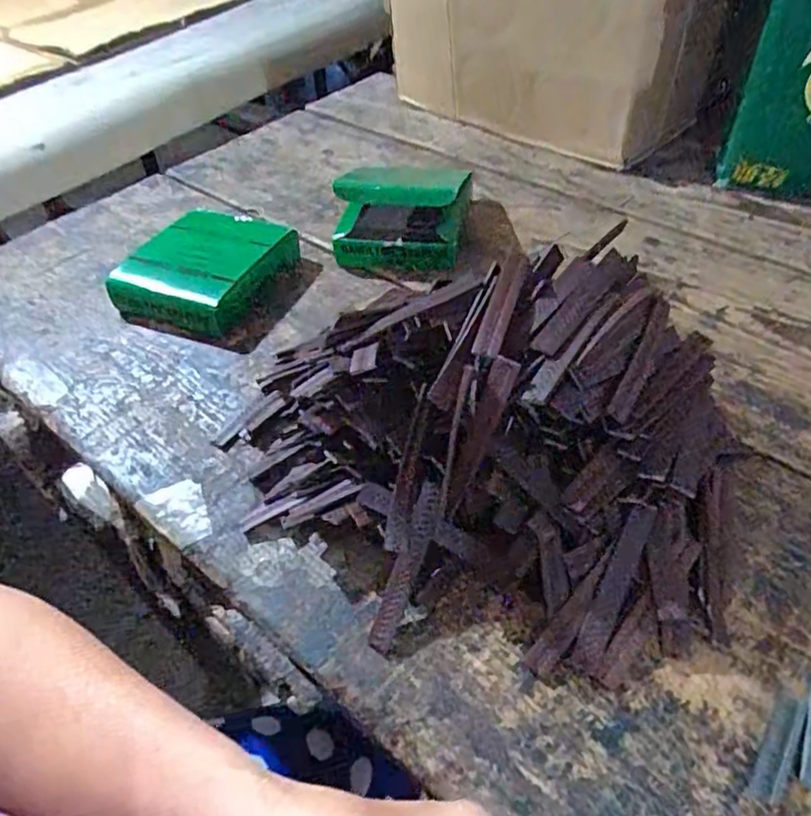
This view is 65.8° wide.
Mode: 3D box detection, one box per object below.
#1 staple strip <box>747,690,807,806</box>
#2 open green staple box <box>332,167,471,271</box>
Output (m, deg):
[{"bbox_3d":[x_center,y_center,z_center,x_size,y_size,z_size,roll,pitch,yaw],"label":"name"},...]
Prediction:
[{"bbox_3d":[0.171,0.154,0.286,0.012,0.004,0.053,28,55,27],"label":"staple strip"},{"bbox_3d":[-0.009,-0.170,0.555,0.110,0.082,0.062,-1,47,4],"label":"open green staple box"}]

